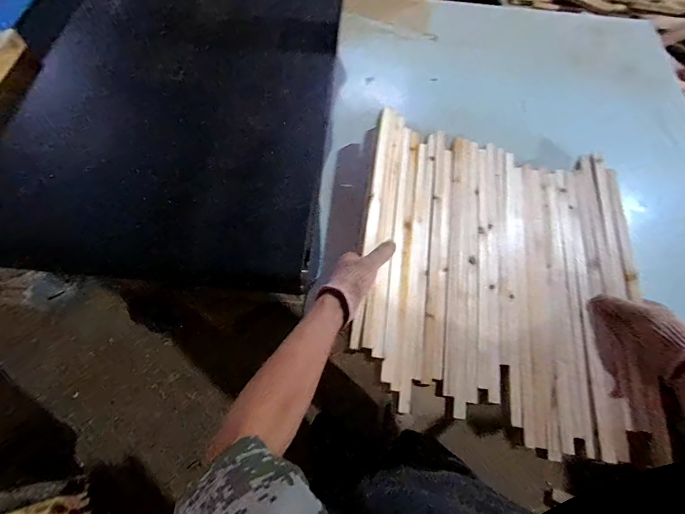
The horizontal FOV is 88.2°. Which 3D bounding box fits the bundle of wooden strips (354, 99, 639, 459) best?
[{"bbox_3d":[0.253,0.010,0.595,0.438,0.047,0.507,12,62,2],"label":"bundle of wooden strips"}]

